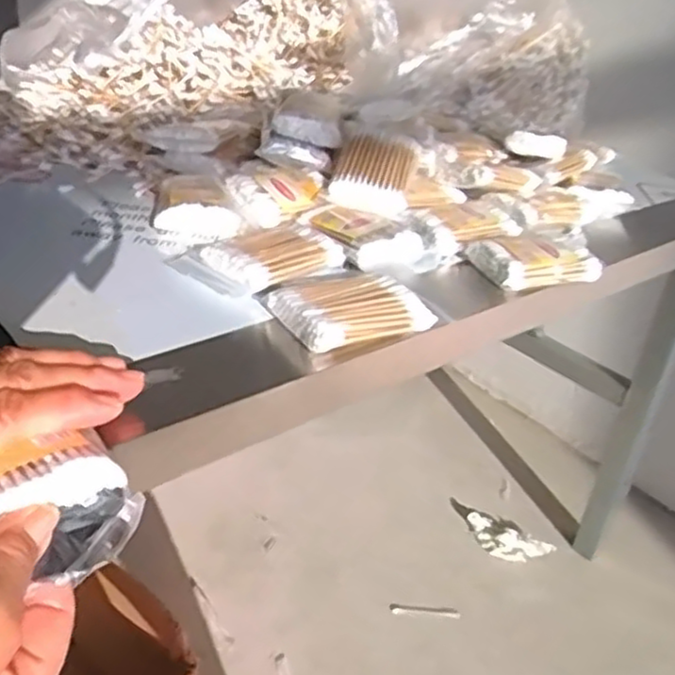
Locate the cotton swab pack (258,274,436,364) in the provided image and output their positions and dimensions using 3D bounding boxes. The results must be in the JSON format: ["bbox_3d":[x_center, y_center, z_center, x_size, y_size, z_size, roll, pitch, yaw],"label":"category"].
[{"bbox_3d":[0.006,-0.015,0.414,0.075,0.027,0.061,-14,35,-31],"label":"cotton swab pack"}]

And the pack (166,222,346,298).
[{"bbox_3d":[-0.051,-0.053,0.458,0.089,0.019,0.069,-21,39,-39],"label":"pack"}]

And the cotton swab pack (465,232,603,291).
[{"bbox_3d":[0.134,-0.054,0.496,0.074,0.019,0.052,-7,32,-22],"label":"cotton swab pack"}]

